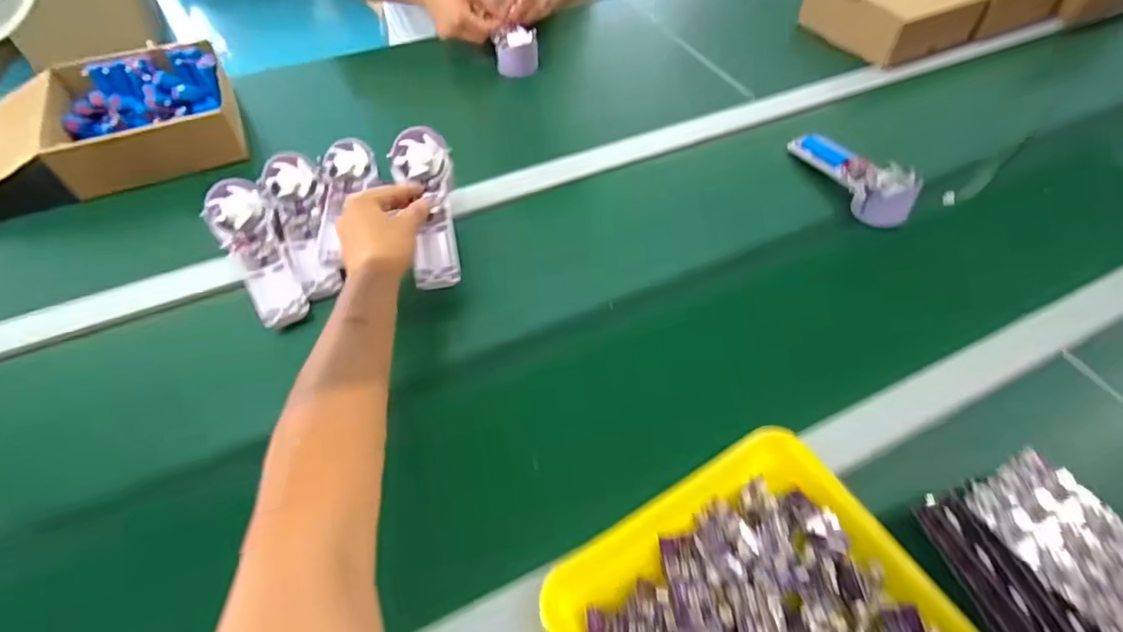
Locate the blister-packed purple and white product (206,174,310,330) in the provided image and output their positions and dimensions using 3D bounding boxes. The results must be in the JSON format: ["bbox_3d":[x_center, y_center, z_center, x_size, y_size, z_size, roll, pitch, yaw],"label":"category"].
[{"bbox_3d":[-0.325,-0.068,0.564,0.056,0.023,0.182,-27,75,-20],"label":"blister-packed purple and white product"}]

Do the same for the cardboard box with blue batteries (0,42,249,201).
[{"bbox_3d":[-0.632,-0.217,0.652,0.422,0.074,0.236,-23,59,-18],"label":"cardboard box with blue batteries"}]

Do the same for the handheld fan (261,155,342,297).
[{"bbox_3d":[-0.289,-0.101,0.591,0.056,0.025,0.179,-17,76,-14],"label":"handheld fan"}]

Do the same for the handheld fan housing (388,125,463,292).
[{"bbox_3d":[-0.141,-0.118,0.557,0.061,0.023,0.185,-9,77,-9],"label":"handheld fan housing"}]

